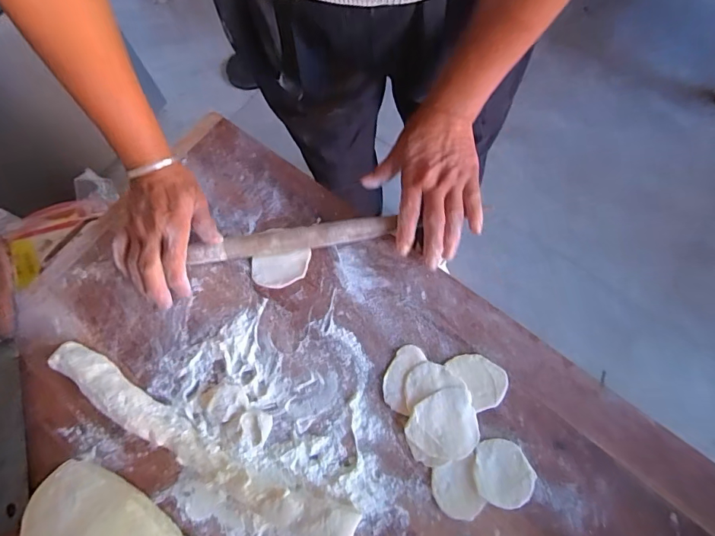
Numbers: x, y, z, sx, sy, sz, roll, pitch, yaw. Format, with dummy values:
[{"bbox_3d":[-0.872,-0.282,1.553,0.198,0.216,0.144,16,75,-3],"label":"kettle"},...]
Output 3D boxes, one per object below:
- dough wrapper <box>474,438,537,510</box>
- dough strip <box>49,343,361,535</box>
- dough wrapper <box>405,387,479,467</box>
[{"bbox_3d":[0.134,0.190,0.418,0.051,0.004,0.059,-29,72,-8],"label":"dough wrapper"},{"bbox_3d":[-0.156,0.166,0.425,0.330,0.028,0.045,27,73,10],"label":"dough strip"},{"bbox_3d":[0.080,0.150,0.427,0.067,0.009,0.061,-15,71,-3],"label":"dough wrapper"}]

